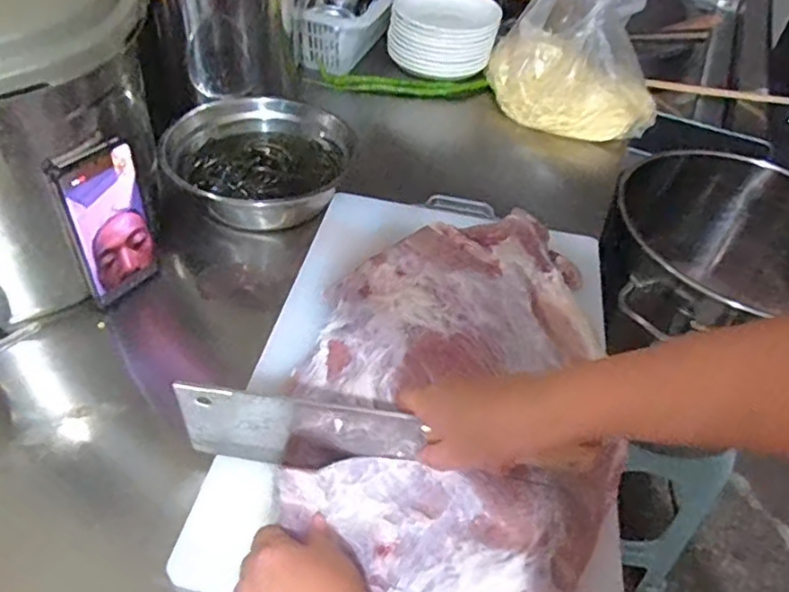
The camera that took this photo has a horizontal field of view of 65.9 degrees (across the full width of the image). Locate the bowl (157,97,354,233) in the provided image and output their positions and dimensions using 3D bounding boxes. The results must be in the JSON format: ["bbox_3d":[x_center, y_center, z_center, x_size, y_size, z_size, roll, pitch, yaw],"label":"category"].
[{"bbox_3d":[-0.166,-0.165,0.749,0.198,0.077,0.194,4,45,-4],"label":"bowl"}]

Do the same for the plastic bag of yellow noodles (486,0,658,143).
[{"bbox_3d":[0.280,-0.392,0.902,0.219,0.225,0.243,-19,51,-24],"label":"plastic bag of yellow noodles"}]

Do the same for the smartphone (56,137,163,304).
[{"bbox_3d":[-0.273,-0.069,0.593,0.018,0.161,0.078,23,47,15],"label":"smartphone"}]

